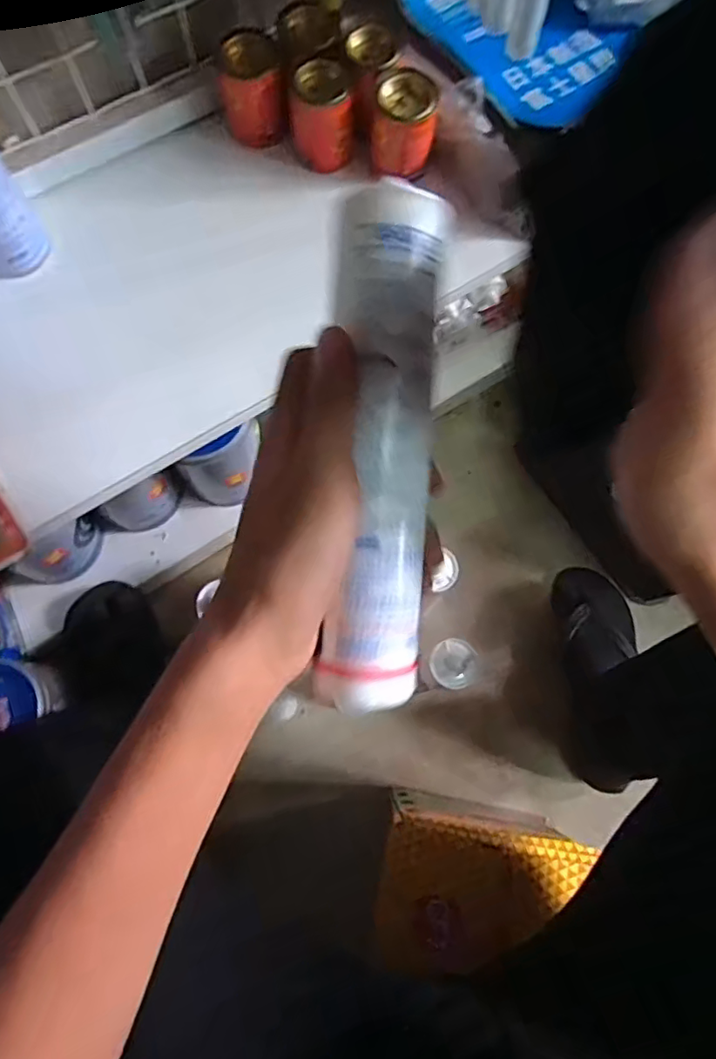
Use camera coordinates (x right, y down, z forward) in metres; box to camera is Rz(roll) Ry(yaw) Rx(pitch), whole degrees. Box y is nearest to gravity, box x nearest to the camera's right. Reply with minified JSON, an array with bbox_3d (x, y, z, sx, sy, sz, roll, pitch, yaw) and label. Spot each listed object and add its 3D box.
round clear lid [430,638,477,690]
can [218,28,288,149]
[{"bbox_3d":[0.095,0.133,0.569,0.047,0.016,0.047,0,74,0],"label":"round clear lid"},{"bbox_3d":[-0.094,-0.391,0.515,0.052,0.065,0.056,0,74,0],"label":"can"}]

